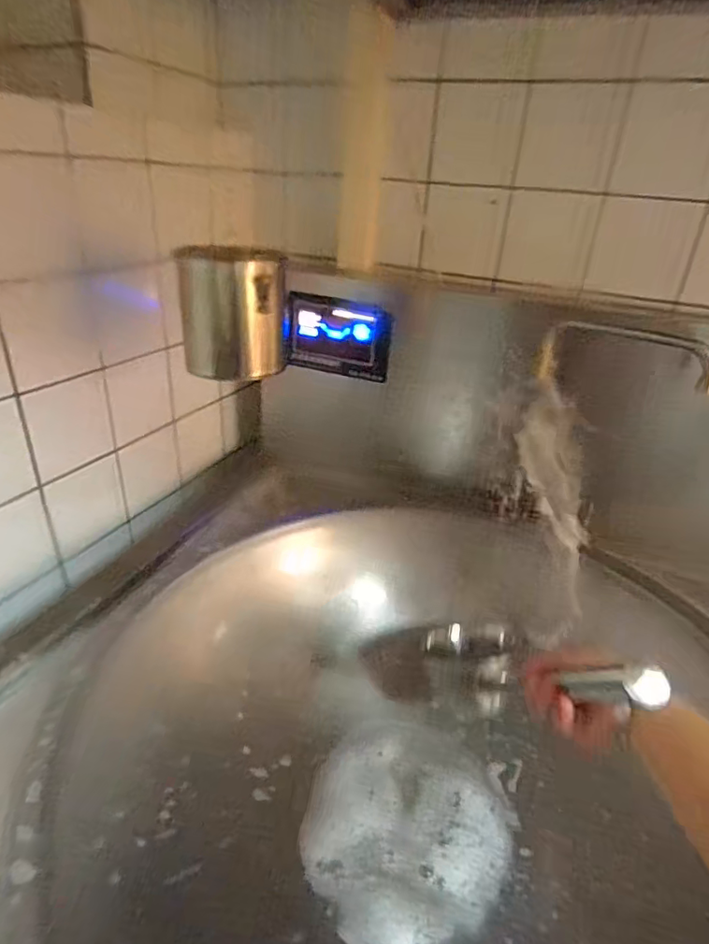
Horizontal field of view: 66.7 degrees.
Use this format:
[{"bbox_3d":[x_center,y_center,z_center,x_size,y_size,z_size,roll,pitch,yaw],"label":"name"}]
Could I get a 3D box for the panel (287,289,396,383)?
[{"bbox_3d":[-0.030,-0.268,1.063,0.216,0.144,0.019,13,5,13],"label":"panel"}]

